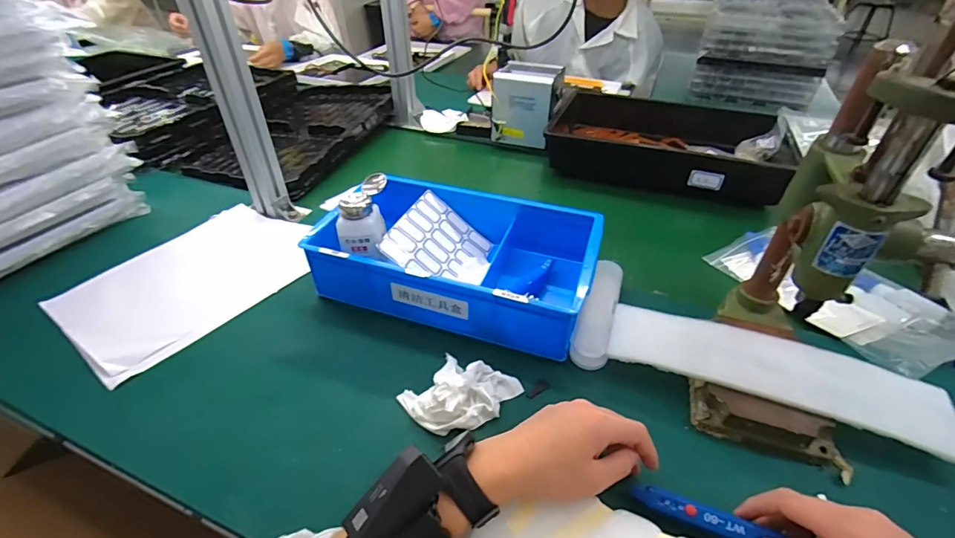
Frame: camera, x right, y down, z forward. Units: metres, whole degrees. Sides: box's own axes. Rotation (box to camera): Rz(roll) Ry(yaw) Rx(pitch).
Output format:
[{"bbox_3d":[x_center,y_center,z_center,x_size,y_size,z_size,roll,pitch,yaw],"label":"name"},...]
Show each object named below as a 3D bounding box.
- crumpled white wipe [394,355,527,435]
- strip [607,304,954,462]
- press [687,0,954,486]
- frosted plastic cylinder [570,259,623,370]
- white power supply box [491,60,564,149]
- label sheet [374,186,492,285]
[{"bbox_3d":[-0.018,0.125,0.473,0.089,0.035,0.105,31,48,32],"label":"crumpled white wipe"},{"bbox_3d":[0.314,0.104,0.479,0.328,0.017,0.086,15,62,18],"label":"strip"},{"bbox_3d":[0.329,-0.029,0.367,0.139,0.418,0.187,24,45,26],"label":"press"},{"bbox_3d":[0.156,0.054,0.576,0.047,0.033,0.173,13,41,15],"label":"frosted plastic cylinder"},{"bbox_3d":[0.103,-0.347,0.941,0.128,0.133,0.127,13,41,15],"label":"white power supply box"},{"bbox_3d":[-0.048,-0.031,0.616,0.136,0.010,0.148,38,44,-7],"label":"label sheet"}]

